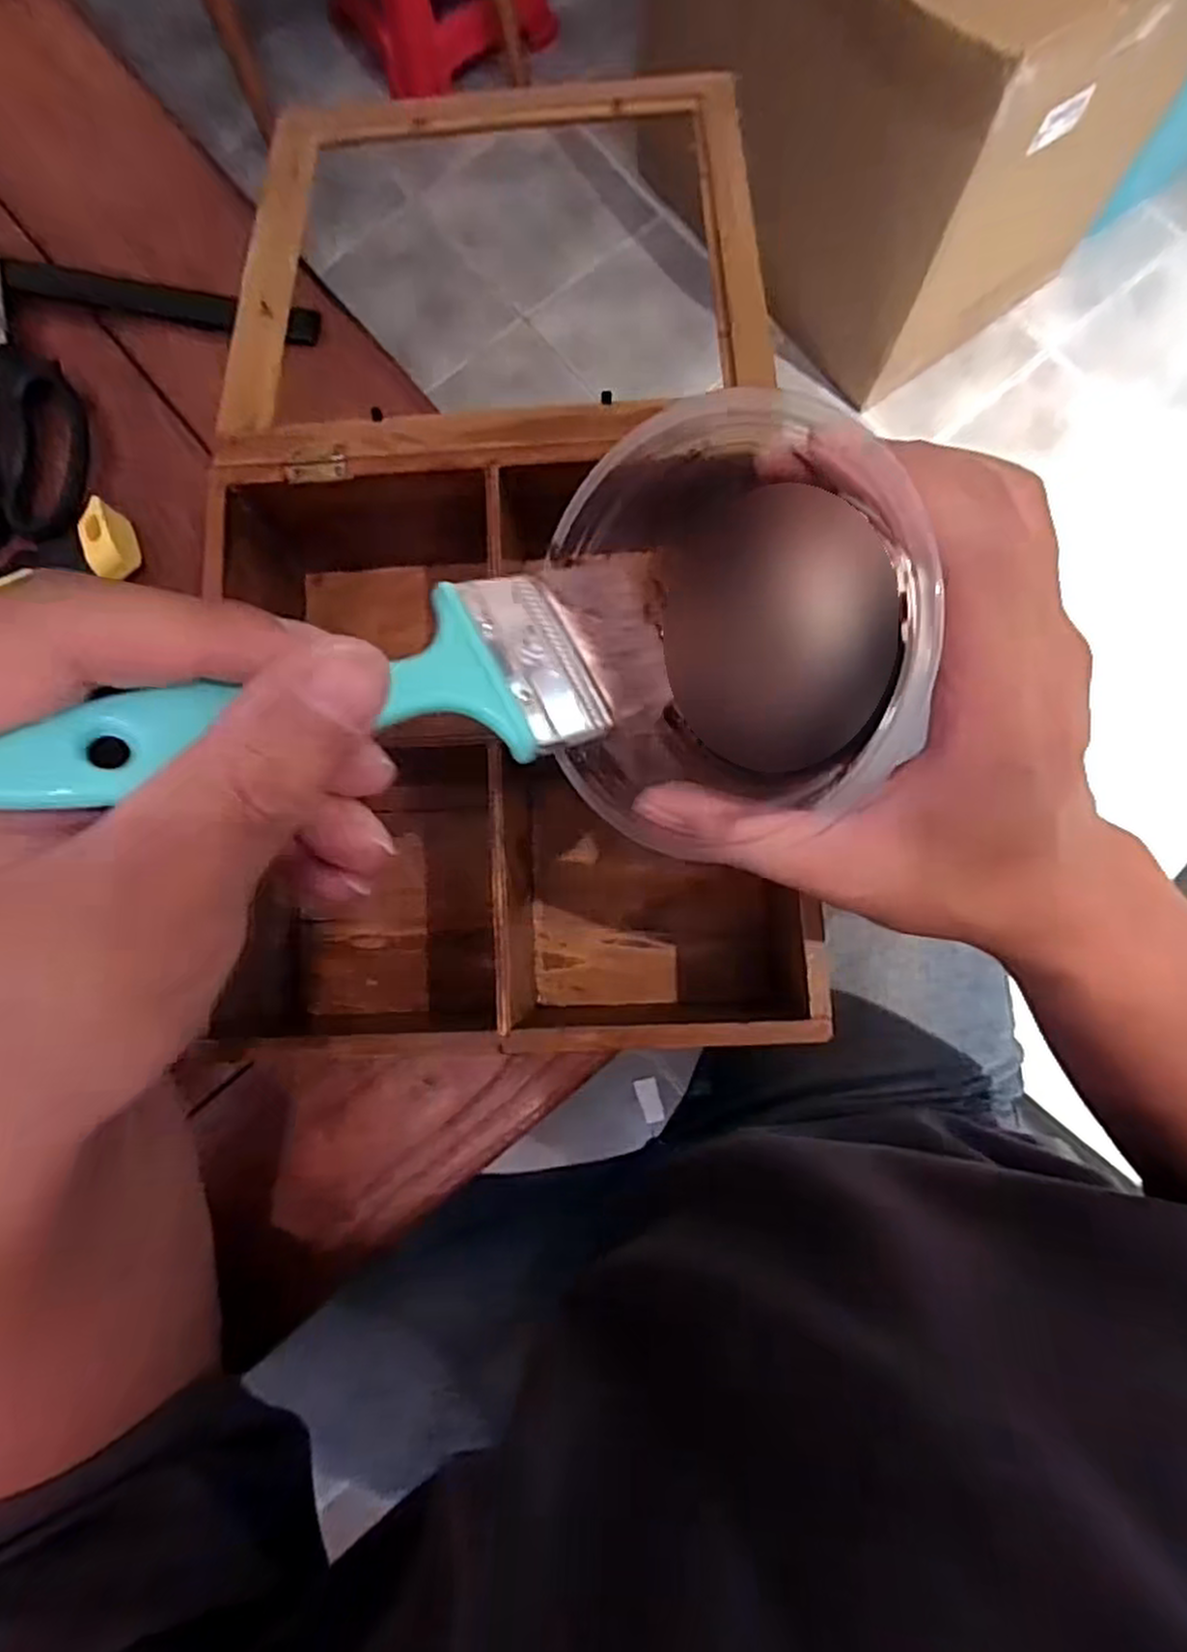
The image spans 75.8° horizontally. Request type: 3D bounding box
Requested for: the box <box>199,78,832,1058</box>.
[{"bbox_3d":[-0.037,-0.138,0.349,0.239,0.082,0.475,-1,82,2],"label":"box"}]

